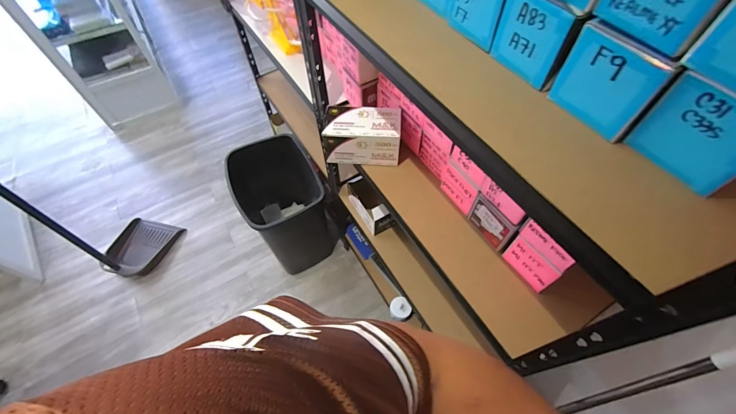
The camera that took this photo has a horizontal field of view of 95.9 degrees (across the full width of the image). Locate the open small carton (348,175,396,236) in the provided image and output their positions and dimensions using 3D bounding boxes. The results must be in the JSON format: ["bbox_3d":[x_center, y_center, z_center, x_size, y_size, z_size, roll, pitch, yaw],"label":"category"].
[{"bbox_3d":[-0.005,-0.012,1.078,0.072,0.104,0.205,-35,64,-19],"label":"open small carton"}]

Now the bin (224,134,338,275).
[{"bbox_3d":[-0.365,0.003,1.461,0.328,0.485,0.409,-22,61,-13],"label":"bin"}]

